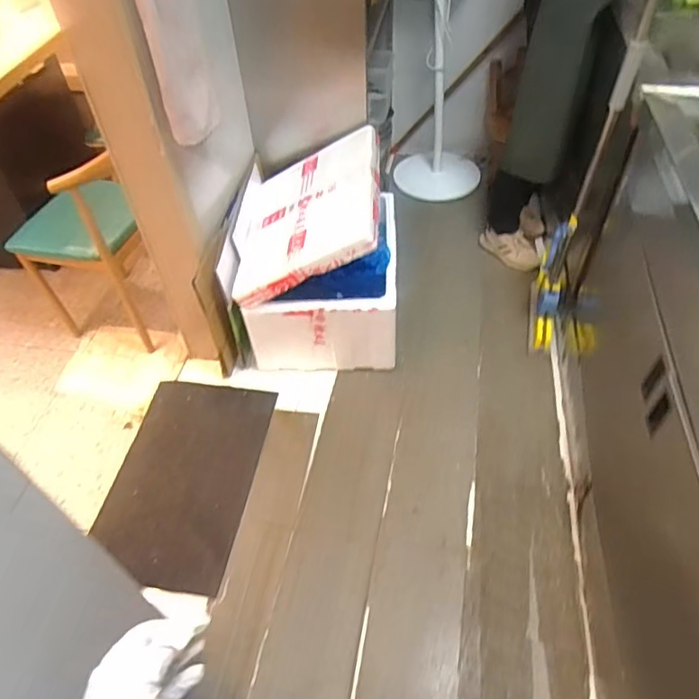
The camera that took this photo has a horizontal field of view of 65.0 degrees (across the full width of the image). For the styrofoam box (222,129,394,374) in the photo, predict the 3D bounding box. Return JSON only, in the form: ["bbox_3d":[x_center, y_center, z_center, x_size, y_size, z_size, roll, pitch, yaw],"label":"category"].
[{"bbox_3d":[-0.103,-0.317,1.751,0.490,0.547,0.585,1,50,3],"label":"styrofoam box"}]

